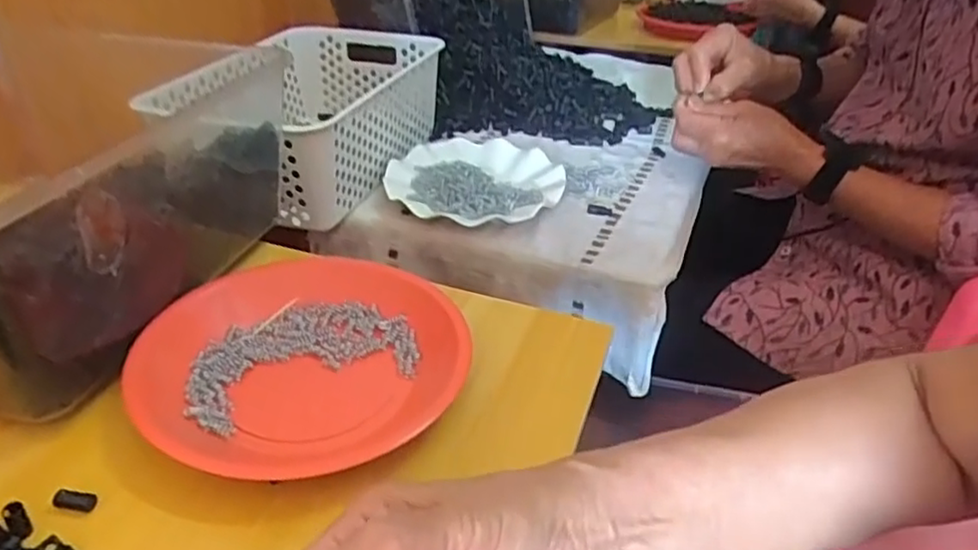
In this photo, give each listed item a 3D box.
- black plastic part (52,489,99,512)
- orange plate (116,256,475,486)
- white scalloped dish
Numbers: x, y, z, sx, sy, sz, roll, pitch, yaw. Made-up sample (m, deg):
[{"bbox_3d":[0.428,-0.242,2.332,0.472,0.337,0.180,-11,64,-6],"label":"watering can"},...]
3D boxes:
[{"bbox_3d":[-0.207,0.112,0.340,0.020,0.004,0.010,14,32,-7],"label":"black plastic part"},{"bbox_3d":[-0.117,0.050,0.425,0.192,0.042,0.185,1,33,-1],"label":"orange plate"},{"bbox_3d":[-0.014,-0.105,0.728,0.185,0.025,0.188,1,33,-1],"label":"white scalloped dish"}]

